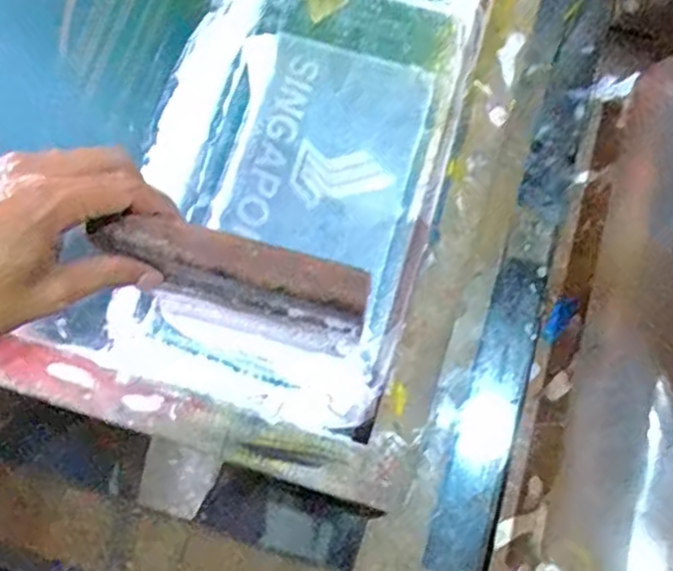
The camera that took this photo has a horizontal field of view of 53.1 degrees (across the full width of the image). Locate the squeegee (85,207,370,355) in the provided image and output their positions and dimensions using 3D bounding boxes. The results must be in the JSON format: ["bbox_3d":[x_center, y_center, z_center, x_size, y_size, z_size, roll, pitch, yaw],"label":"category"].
[{"bbox_3d":[-0.051,0.003,0.380,0.135,0.112,0.031,15,77,4],"label":"squeegee"}]

